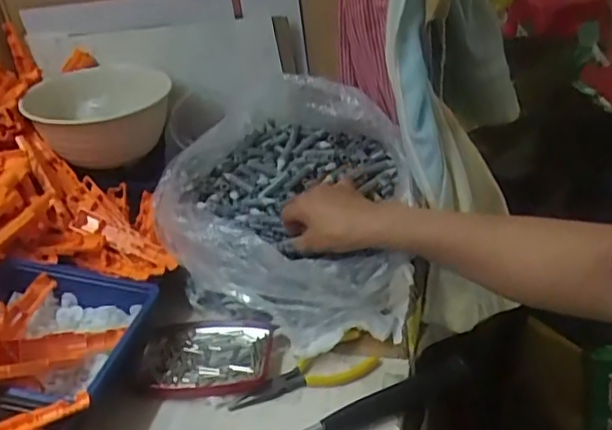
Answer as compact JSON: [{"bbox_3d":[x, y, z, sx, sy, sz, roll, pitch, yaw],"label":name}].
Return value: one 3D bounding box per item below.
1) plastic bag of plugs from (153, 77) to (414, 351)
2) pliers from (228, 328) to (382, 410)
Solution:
[{"bbox_3d":[-0.020,-0.025,0.621,0.244,0.145,0.273,0,33,11],"label":"plastic bag of plugs"},{"bbox_3d":[0.001,0.135,0.507,0.125,0.014,0.038,-20,34,-20],"label":"pliers"}]

